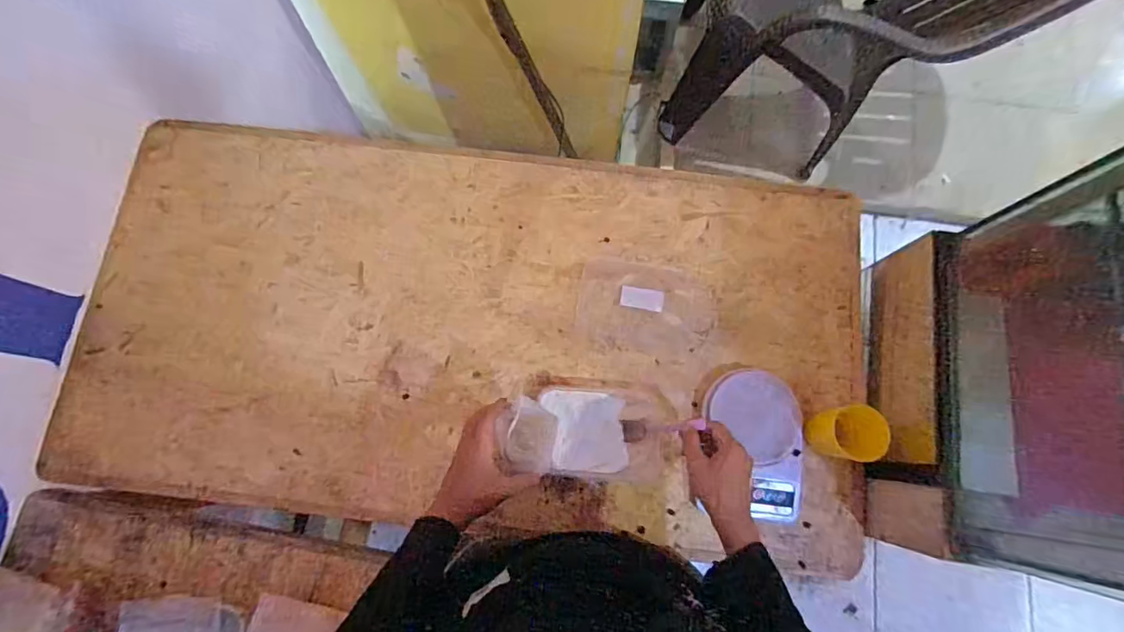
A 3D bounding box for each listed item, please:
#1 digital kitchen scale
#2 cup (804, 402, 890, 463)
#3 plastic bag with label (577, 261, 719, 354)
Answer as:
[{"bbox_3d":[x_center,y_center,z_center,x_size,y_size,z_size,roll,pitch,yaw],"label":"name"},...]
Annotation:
[{"bbox_3d":[0.268,0.175,0.717,0.131,0.036,0.198,4,74,2],"label":"digital kitchen scale"},{"bbox_3d":[0.383,0.158,0.693,0.061,0.088,0.071,-4,77,-1],"label":"cup"},{"bbox_3d":[0.129,-0.013,0.786,0.203,0.013,0.133,8,74,3],"label":"plastic bag with label"}]

